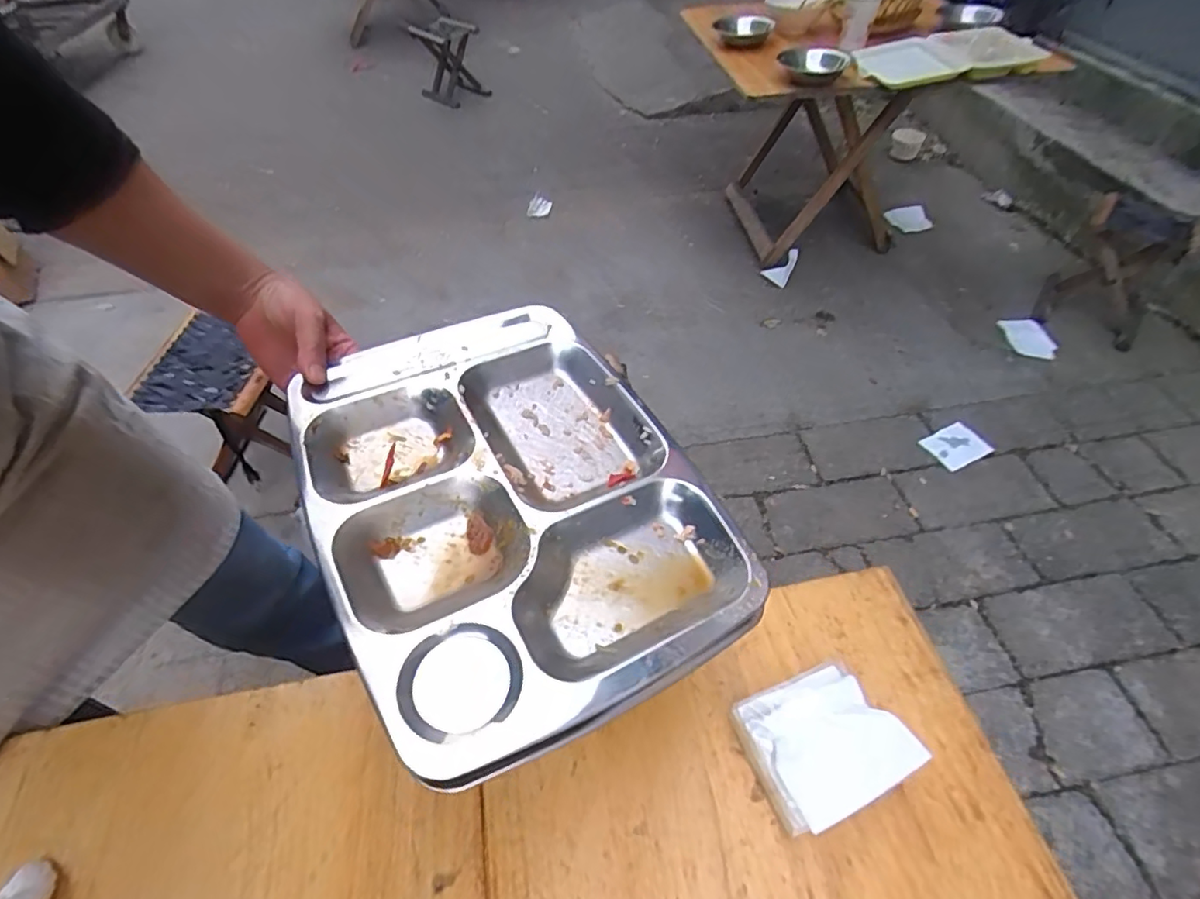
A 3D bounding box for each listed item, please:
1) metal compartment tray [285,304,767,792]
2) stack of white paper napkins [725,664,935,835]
[{"bbox_3d":[-0.072,0.021,0.430,0.256,0.026,0.354,-19,51,-23],"label":"metal compartment tray"},{"bbox_3d":[0.157,0.211,0.414,0.096,0.061,0.092,-19,51,-11],"label":"stack of white paper napkins"}]

